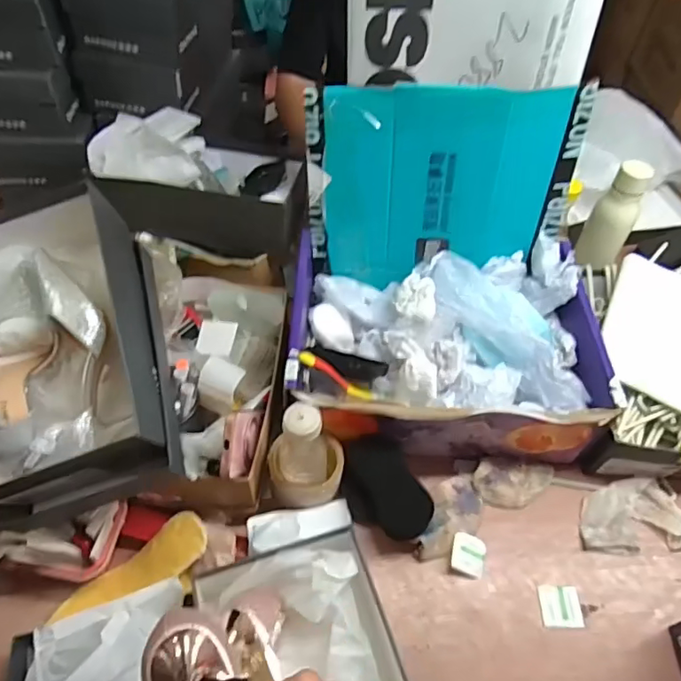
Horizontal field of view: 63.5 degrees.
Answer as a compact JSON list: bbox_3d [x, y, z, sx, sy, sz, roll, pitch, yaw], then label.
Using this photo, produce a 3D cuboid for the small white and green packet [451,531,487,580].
[{"bbox_3d":[0.156,0.260,0.669,0.040,0.011,0.047,15,53,8],"label":"small white and green packet"}]

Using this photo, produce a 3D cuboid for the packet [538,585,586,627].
[{"bbox_3d":[0.260,0.311,0.644,0.045,0.005,0.045,4,52,0],"label":"packet"}]

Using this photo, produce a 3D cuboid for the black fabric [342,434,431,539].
[{"bbox_3d":[0.053,0.184,0.675,0.077,0.062,0.128,-26,58,-22],"label":"black fabric"}]

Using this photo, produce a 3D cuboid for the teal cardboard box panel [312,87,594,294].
[{"bbox_3d":[0.138,-0.201,0.756,0.355,0.281,0.031,0,42,5],"label":"teal cardboard box panel"}]

